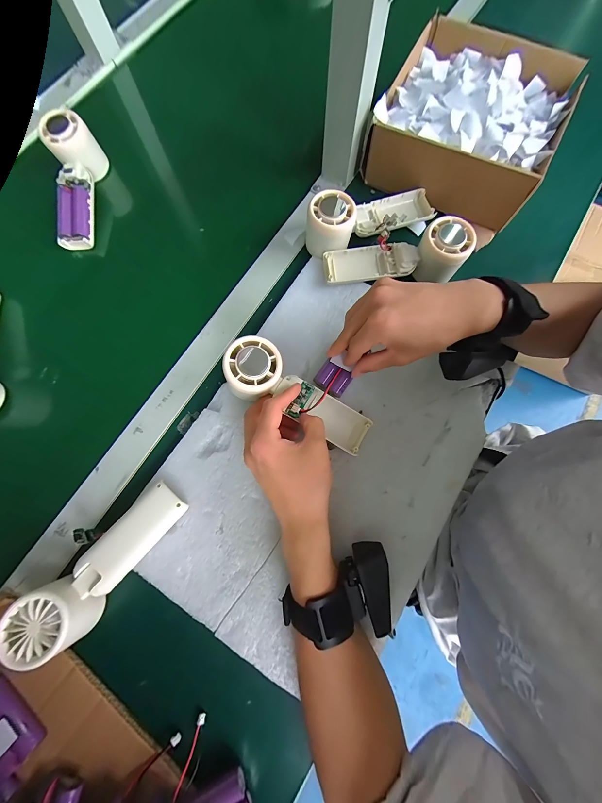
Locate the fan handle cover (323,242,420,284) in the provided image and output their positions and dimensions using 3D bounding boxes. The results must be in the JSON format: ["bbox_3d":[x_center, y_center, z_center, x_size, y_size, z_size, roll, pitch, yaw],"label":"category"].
[{"bbox_3d":[0.083,-0.167,0.340,0.106,0.029,0.041,-5,76,-2],"label":"fan handle cover"}]

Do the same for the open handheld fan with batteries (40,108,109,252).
[{"bbox_3d":[-0.298,-0.283,0.371,0.047,0.055,0.159,-1,89,-1],"label":"open handheld fan with batteries"}]

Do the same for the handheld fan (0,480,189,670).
[{"bbox_3d":[-0.180,0.148,0.256,0.051,0.045,0.158,39,79,8],"label":"handheld fan"}]

